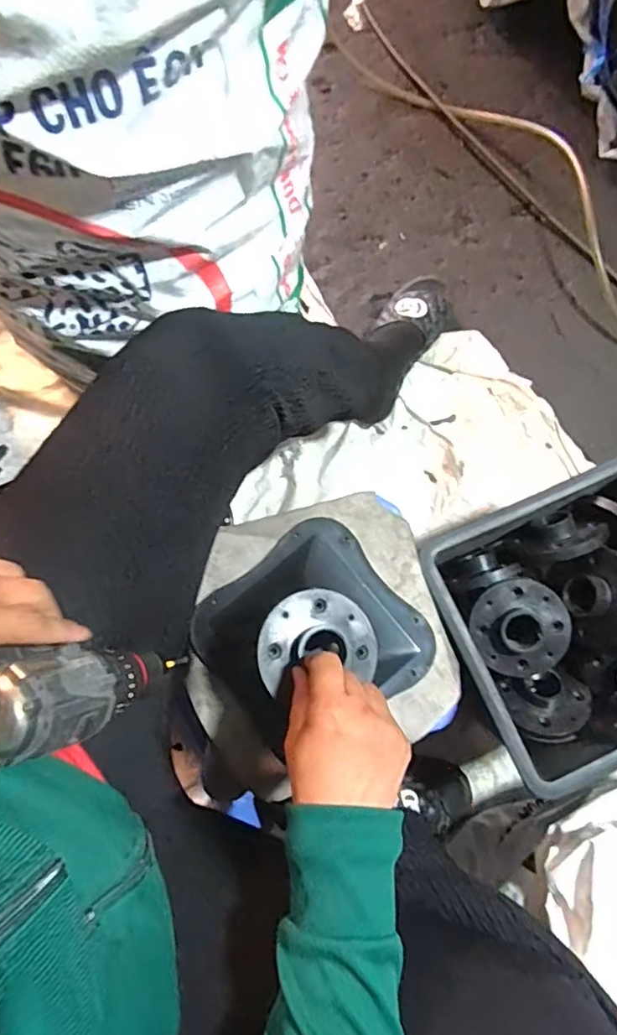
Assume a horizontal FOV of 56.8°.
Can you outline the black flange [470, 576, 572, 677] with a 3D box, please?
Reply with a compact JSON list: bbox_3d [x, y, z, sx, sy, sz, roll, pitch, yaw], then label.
[{"bbox_3d":[0.210,0.109,0.566,0.091,0.021,0.091,0,78,2],"label":"black flange"}]

